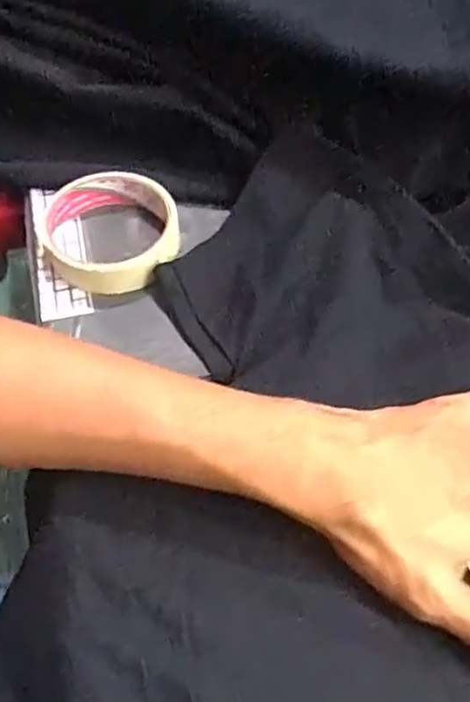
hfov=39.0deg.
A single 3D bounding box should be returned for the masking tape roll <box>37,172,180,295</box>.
[{"bbox_3d":[-0.083,-0.078,0.434,0.088,0.022,0.085,1,57,-1],"label":"masking tape roll"}]

